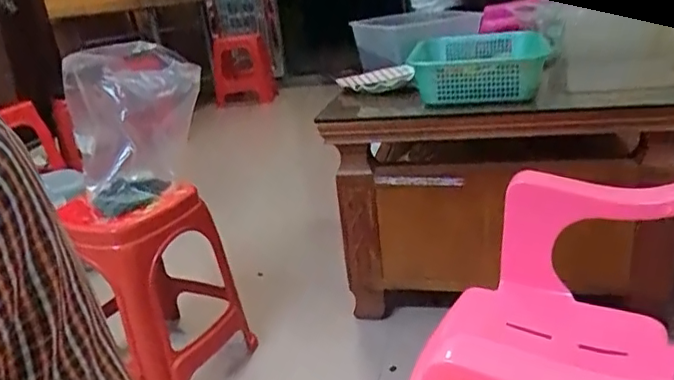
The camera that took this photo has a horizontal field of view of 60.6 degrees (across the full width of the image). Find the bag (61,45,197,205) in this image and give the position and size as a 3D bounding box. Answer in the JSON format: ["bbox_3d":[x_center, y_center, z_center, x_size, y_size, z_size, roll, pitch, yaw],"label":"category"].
[{"bbox_3d":[-0.415,-0.162,1.206,0.223,0.266,0.213,-8,21,-2],"label":"bag"}]

